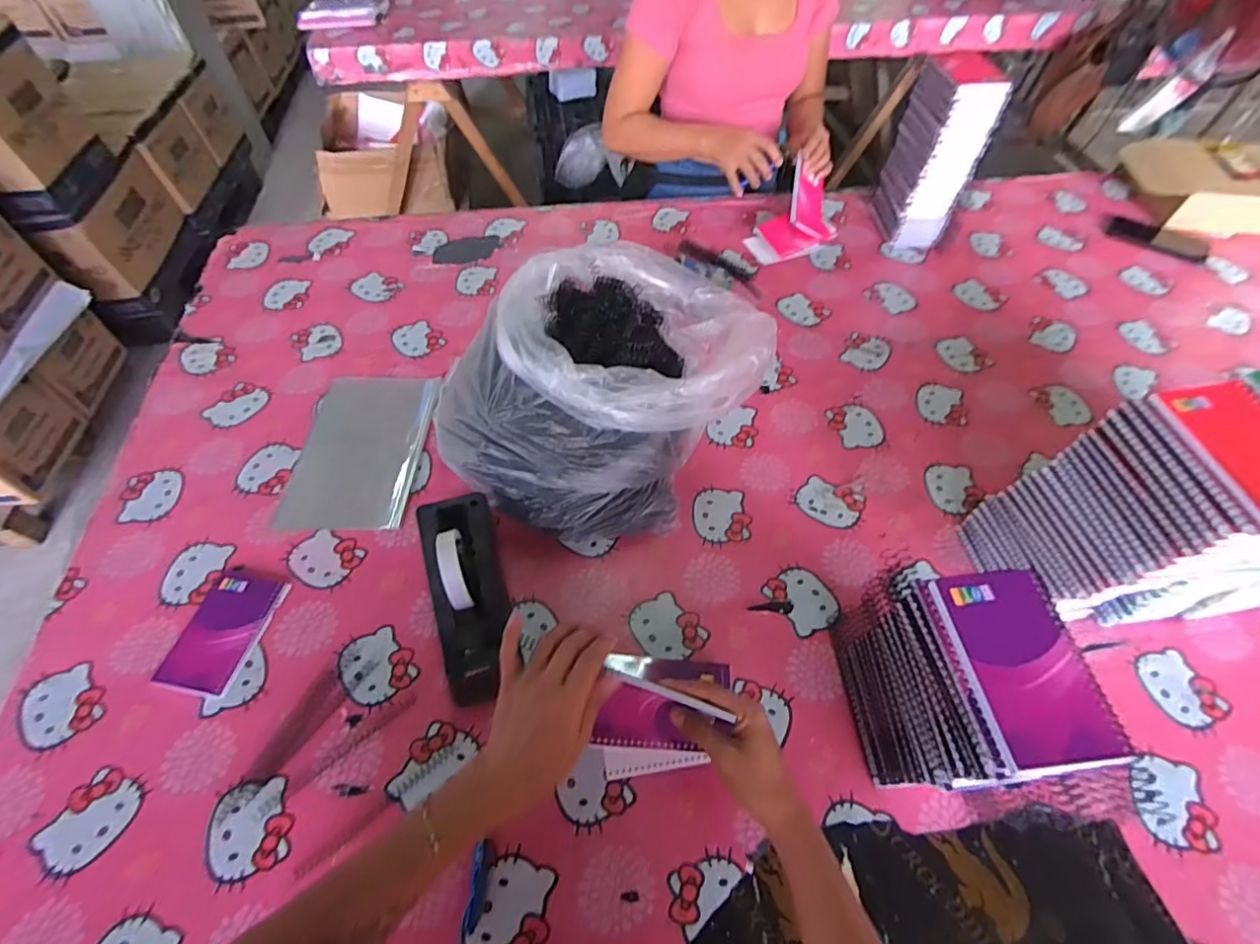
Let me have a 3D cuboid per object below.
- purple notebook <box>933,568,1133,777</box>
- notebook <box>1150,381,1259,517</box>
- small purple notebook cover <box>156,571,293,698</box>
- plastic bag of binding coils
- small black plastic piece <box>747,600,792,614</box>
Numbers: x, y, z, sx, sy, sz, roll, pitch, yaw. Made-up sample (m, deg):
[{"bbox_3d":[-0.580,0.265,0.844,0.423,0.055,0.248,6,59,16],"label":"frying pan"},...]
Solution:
[{"bbox_3d":[0.273,0.133,0.387,0.082,0.011,0.126,-4,56,-3],"label":"purple notebook"},{"bbox_3d":[0.476,-0.017,0.429,0.079,0.015,0.128,-4,56,-3],"label":"notebook"},{"bbox_3d":[-0.450,0.176,0.619,0.082,0.008,0.130,10,56,6],"label":"small purple notebook cover"},{"bbox_3d":[-0.016,-0.103,0.694,0.284,0.215,0.391,33,62,20],"label":"plastic bag of binding coils"},{"bbox_3d":[0.162,0.157,0.641,0.051,0.004,0.016,-6,56,-4],"label":"small black plastic piece"}]

